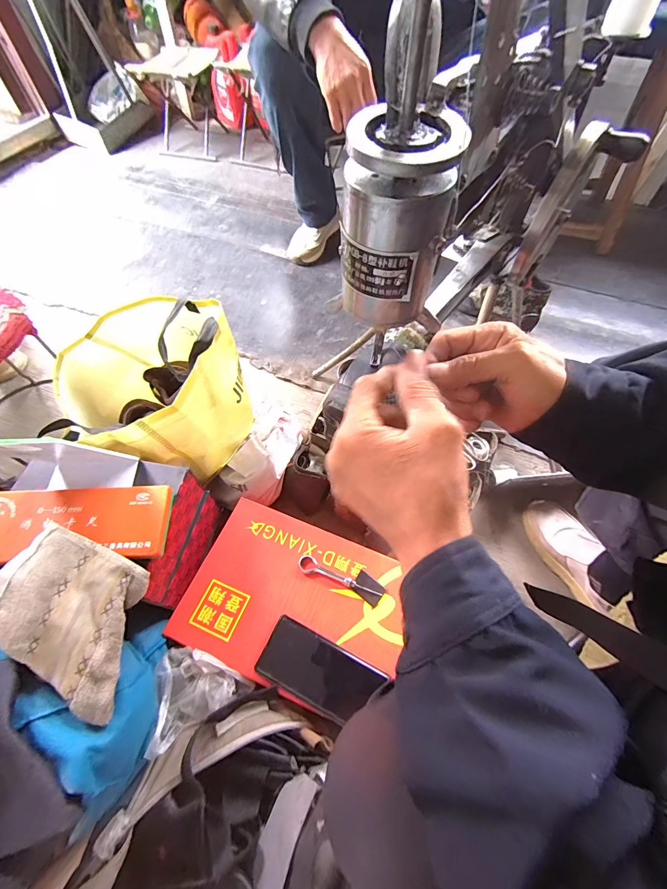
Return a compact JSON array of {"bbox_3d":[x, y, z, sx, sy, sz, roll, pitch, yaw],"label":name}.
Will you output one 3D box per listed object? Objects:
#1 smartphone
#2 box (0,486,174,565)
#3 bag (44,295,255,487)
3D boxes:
[{"bbox_3d":[-0.018,0.294,0.459,0.152,0.014,0.074,24,62,12],"label":"smartphone"},{"bbox_3d":[-0.325,0.096,0.429,0.237,0.020,0.088,-3,60,-3],"label":"box"},{"bbox_3d":[-0.298,-0.087,0.584,0.282,0.212,0.231,1,60,0],"label":"bag"}]

